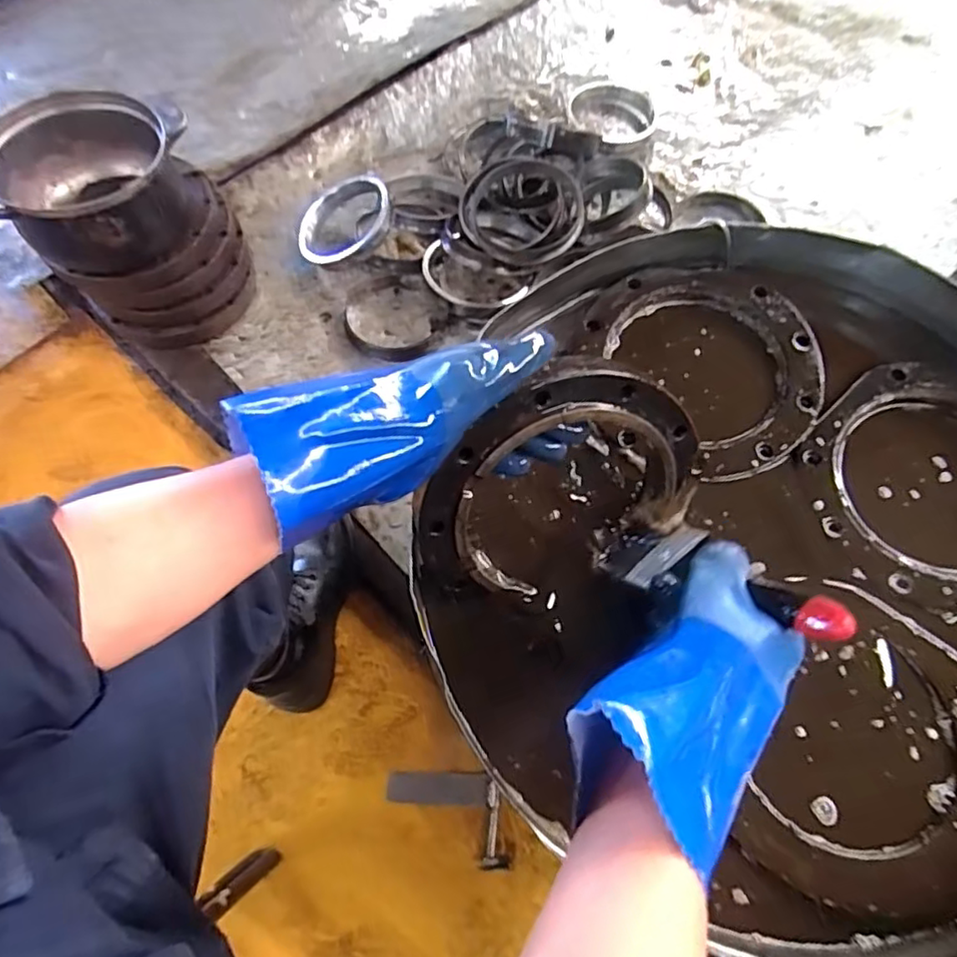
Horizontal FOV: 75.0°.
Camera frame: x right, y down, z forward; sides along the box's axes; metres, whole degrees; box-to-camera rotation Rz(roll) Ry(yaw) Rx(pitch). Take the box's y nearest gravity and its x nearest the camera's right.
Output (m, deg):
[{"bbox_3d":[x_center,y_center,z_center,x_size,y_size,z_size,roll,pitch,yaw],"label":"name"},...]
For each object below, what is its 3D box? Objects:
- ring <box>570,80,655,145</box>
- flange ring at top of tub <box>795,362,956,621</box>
[{"bbox_3d":[0.265,-0.707,1.196,0.157,0.033,0.172,0,66,0],"label":"ring"},{"bbox_3d":[0.394,0.008,0.525,0.212,0.027,0.211,-40,72,-16],"label":"flange ring at top of tub"}]

